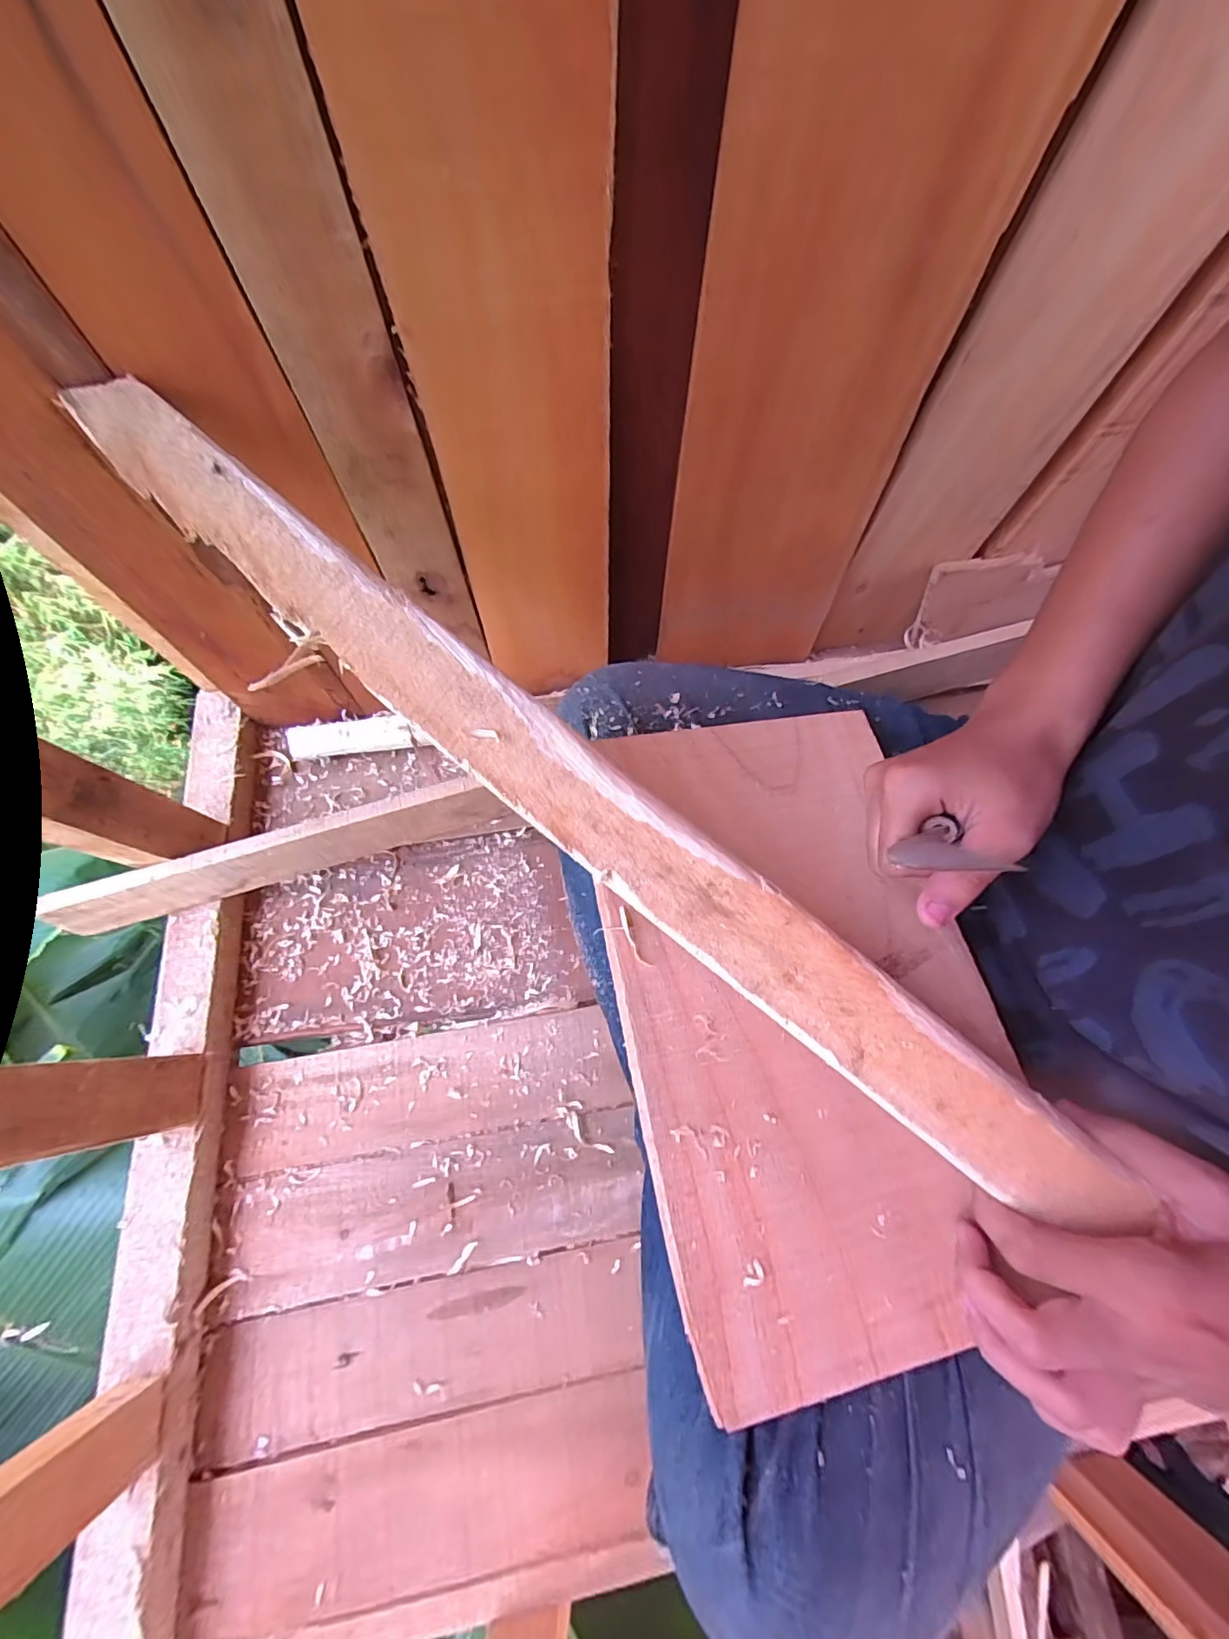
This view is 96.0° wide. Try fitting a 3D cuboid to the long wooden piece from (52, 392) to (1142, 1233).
[{"bbox_3d":[-0.022,-0.017,0.262,0.588,0.013,0.047,39,74,4],"label":"long wooden piece"}]

